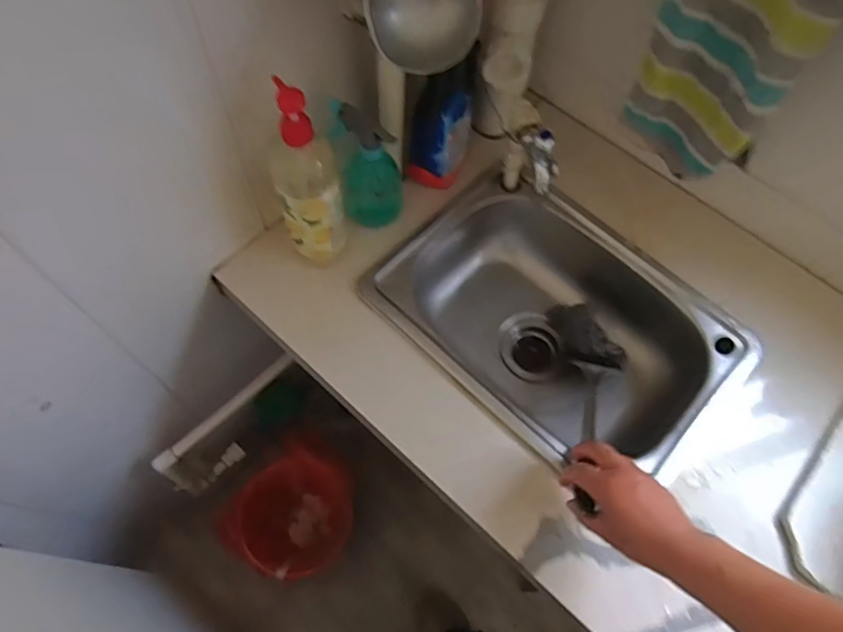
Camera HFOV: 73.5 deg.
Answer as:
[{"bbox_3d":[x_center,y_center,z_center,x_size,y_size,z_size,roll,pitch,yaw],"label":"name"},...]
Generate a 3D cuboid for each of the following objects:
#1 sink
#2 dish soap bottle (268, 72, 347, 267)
[{"bbox_3d":[0.180,0.019,0.837,0.458,0.151,0.343,39,68,14],"label":"sink"},{"bbox_3d":[-0.138,-0.154,0.683,0.073,0.253,0.070,1,64,-3],"label":"dish soap bottle"}]

